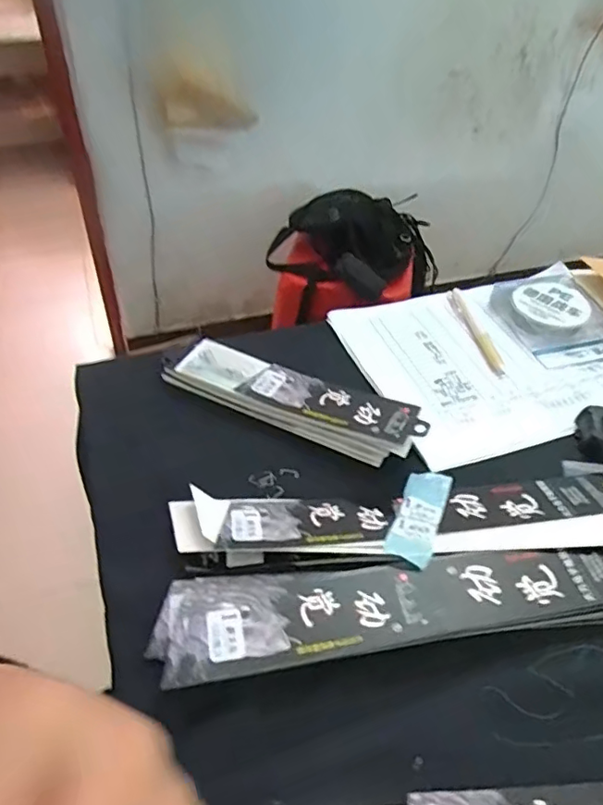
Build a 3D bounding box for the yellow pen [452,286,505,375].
[{"bbox_3d":[0.173,-0.073,0.561,0.016,0.009,0.120,-8,47,-11],"label":"yellow pen"}]

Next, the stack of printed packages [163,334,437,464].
[{"bbox_3d":[-0.008,-0.005,0.468,0.213,0.031,0.050,22,48,17],"label":"stack of printed packages"}]

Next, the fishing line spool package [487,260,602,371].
[{"bbox_3d":[0.253,-0.093,0.577,0.104,0.026,0.132,-9,47,-13],"label":"fishing line spool package"}]

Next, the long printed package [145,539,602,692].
[{"bbox_3d":[0.100,0.121,0.359,0.370,0.018,0.064,-4,46,-8],"label":"long printed package"}]

